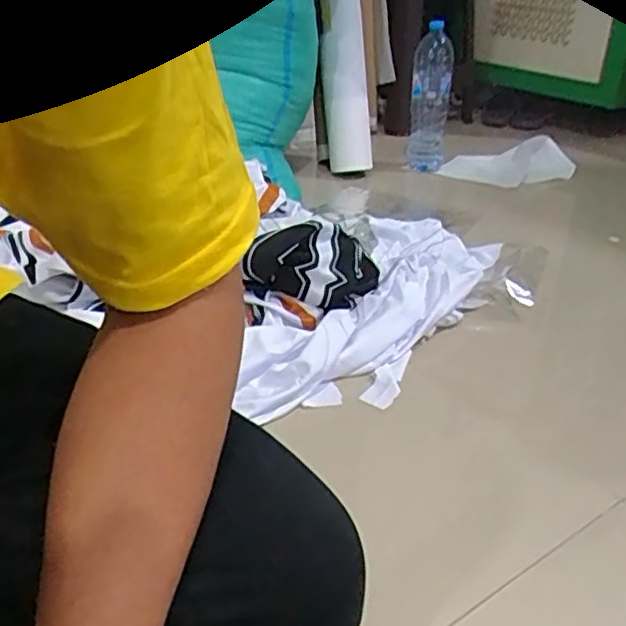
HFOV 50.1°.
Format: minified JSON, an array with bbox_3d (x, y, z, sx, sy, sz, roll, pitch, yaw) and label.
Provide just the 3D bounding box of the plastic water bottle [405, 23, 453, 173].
[{"bbox_3d":[0.250,-0.457,1.447,0.084,0.310,0.097,6,28,5],"label":"plastic water bottle"}]

